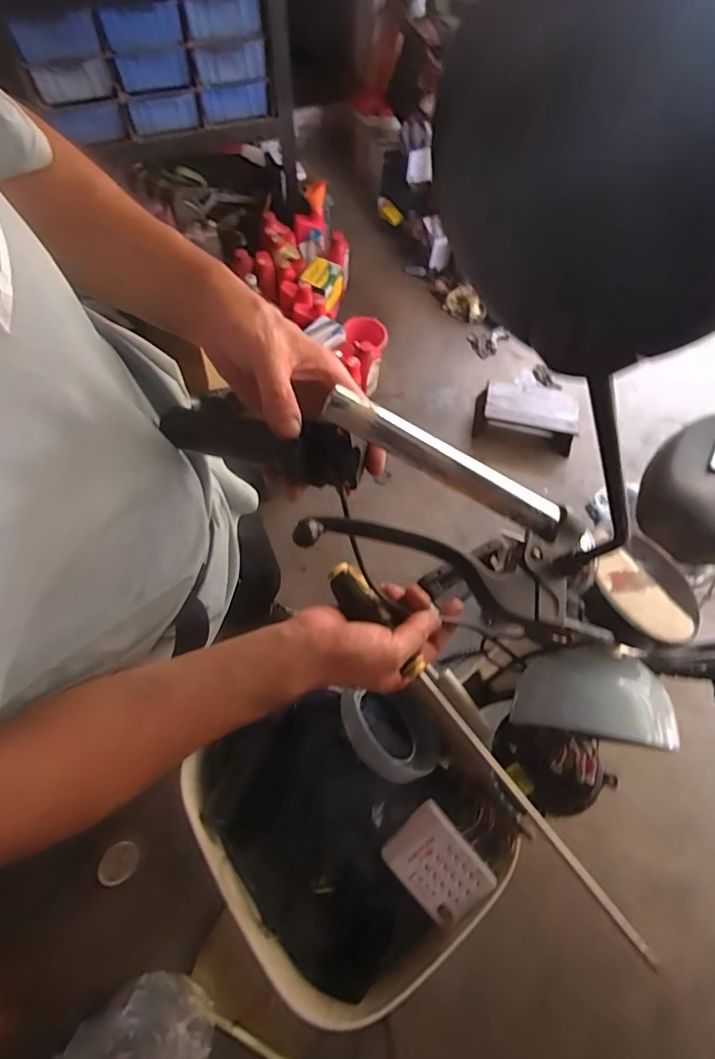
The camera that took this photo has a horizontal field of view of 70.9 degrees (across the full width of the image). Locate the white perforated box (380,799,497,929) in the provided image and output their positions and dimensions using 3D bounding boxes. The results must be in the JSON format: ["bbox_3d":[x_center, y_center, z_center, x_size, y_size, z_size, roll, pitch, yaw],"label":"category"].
[{"bbox_3d":[0.086,0.365,0.546,0.078,0.018,0.113,-40,88,-1],"label":"white perforated box"}]

